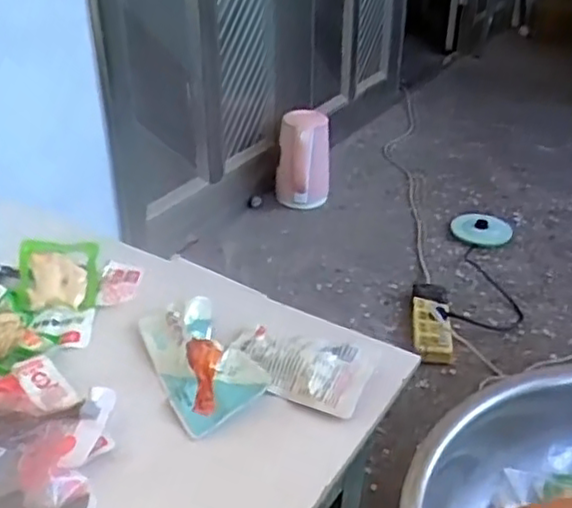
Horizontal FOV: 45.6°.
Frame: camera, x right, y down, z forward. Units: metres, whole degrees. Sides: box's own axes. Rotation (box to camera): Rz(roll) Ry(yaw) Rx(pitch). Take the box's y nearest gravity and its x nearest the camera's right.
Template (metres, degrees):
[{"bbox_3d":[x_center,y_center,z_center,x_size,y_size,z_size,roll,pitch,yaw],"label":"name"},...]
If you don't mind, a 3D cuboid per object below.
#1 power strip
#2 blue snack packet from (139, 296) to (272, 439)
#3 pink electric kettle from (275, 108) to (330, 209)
[{"bbox_3d":[0.302,0.129,1.412,0.077,0.042,0.259,3,31,6],"label":"power strip"},{"bbox_3d":[-0.082,0.093,0.625,0.075,0.026,0.162,-15,34,-23],"label":"blue snack packet"},{"bbox_3d":[0.050,-0.266,1.840,0.143,0.254,0.104,3,31,5],"label":"pink electric kettle"}]

